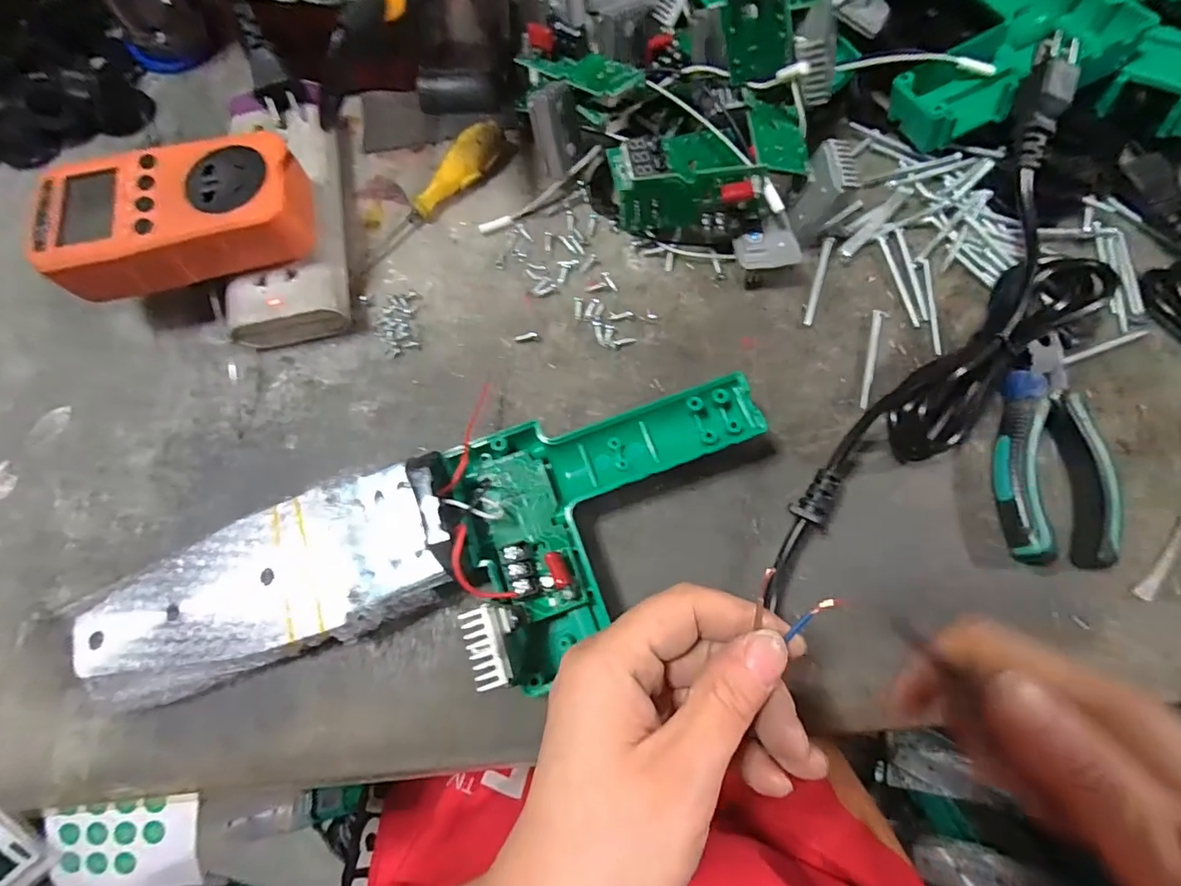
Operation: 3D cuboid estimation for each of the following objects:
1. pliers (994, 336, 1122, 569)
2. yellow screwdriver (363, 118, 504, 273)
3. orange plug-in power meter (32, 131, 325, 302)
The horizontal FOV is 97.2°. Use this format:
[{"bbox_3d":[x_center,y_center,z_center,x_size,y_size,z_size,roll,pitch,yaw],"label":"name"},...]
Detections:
[{"bbox_3d":[0.231,0.002,0.266,0.048,0.018,0.117,3,73,3],"label":"pliers"},{"bbox_3d":[-0.096,-0.155,0.325,0.021,0.020,0.117,33,77,11],"label":"yellow screwdriver"},{"bbox_3d":[-0.214,-0.118,0.272,0.121,0.031,0.063,-10,73,-2],"label":"orange plug-in power meter"}]

